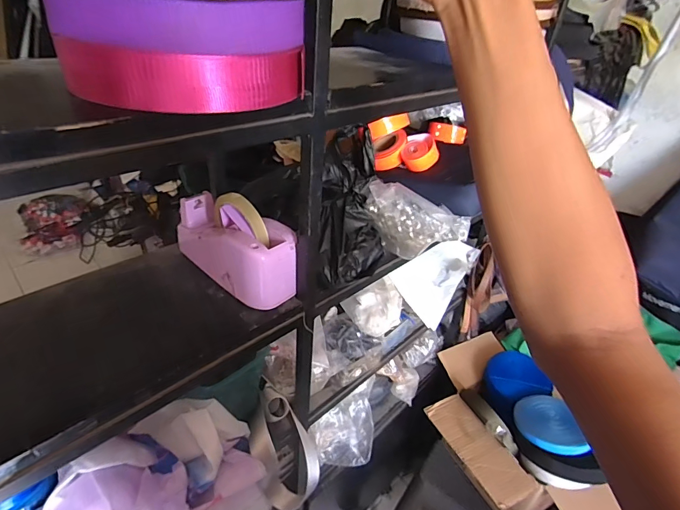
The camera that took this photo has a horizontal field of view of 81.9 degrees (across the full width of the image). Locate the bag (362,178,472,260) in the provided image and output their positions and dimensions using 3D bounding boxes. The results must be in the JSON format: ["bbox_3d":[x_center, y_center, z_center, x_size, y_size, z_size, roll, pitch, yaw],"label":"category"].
[{"bbox_3d":[0.109,-0.049,0.614,0.139,0.120,0.038,12,35,10],"label":"bag"}]

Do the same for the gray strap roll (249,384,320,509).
[{"bbox_3d":[-0.103,0.324,0.658,0.100,0.076,0.191,-27,75,-31],"label":"gray strap roll"}]

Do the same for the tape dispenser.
[{"bbox_3d":[-0.145,-0.022,0.538,0.187,0.115,0.075,31,42,32],"label":"tape dispenser"}]

